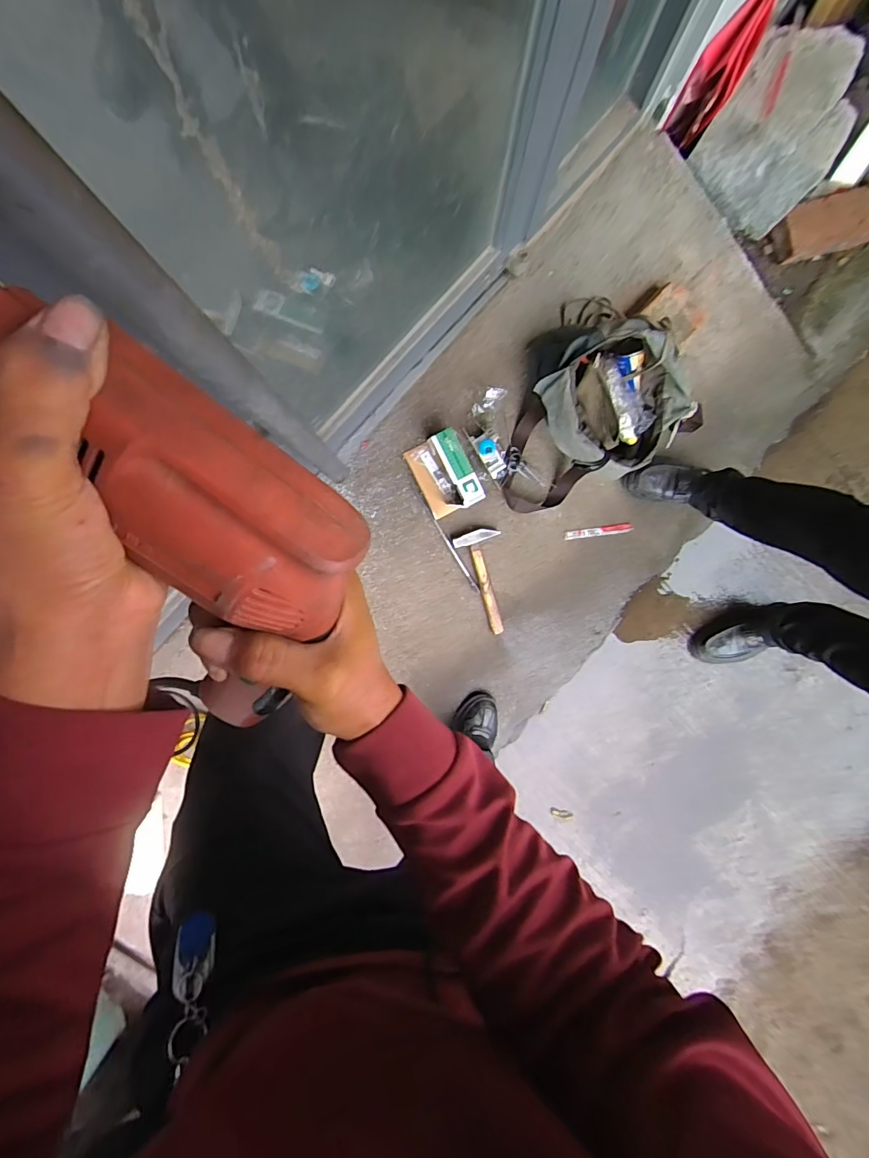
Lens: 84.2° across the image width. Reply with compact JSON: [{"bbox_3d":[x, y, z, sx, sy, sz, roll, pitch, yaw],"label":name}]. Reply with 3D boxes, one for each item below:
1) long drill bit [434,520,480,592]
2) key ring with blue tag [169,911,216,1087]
[{"bbox_3d":[0.053,-0.052,1.144,0.014,0.006,0.203,-32,109,0],"label":"long drill bit"},{"bbox_3d":[-0.207,0.345,0.403,0.037,0.104,0.022,-21,134,0],"label":"key ring with blue tag"}]

